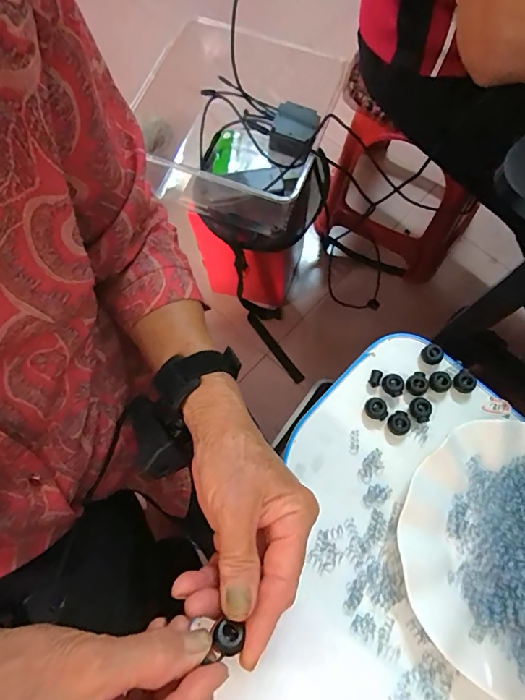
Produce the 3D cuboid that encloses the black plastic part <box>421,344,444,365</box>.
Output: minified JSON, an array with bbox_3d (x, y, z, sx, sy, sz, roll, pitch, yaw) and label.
[{"bbox_3d":[0.145,0.004,0.363,0.014,0.010,0.017,-38,75,-9],"label":"black plastic part"}]

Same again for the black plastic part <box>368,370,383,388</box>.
[{"bbox_3d":[0.096,0.024,0.363,0.009,0.006,0.016,20,72,8],"label":"black plastic part"}]

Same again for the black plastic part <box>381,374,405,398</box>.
[{"bbox_3d":[0.110,0.030,0.357,0.019,0.009,0.016,31,76,11],"label":"black plastic part"}]

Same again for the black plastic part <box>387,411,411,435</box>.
[{"bbox_3d":[0.112,0.060,0.348,0.017,0.012,0.017,-1,73,2],"label":"black plastic part"}]

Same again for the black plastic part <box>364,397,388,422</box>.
[{"bbox_3d":[0.095,0.049,0.352,0.015,0.012,0.019,-38,75,-9],"label":"black plastic part"}]

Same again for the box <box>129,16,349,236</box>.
[{"bbox_3d":[-0.023,-0.366,0.752,0.256,0.151,0.308,19,74,8],"label":"box"}]

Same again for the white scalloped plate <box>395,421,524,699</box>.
[{"bbox_3d":[0.194,0.147,0.306,0.174,0.030,0.176,-1,73,2],"label":"white scalloped plate"}]

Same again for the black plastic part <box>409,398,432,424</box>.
[{"bbox_3d":[0.131,0.050,0.350,0.015,0.012,0.019,-30,74,-7],"label":"black plastic part"}]

